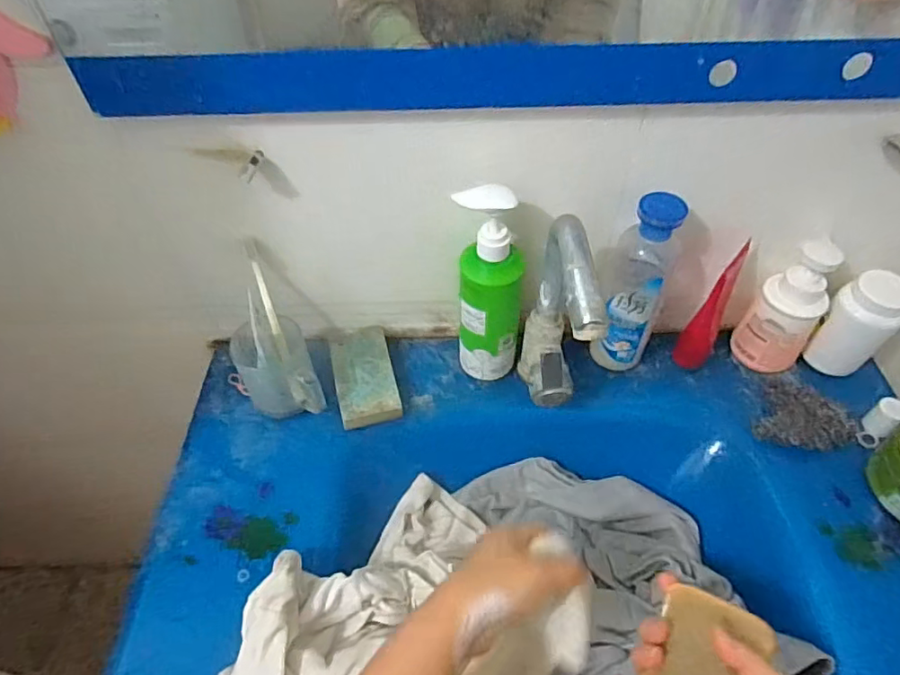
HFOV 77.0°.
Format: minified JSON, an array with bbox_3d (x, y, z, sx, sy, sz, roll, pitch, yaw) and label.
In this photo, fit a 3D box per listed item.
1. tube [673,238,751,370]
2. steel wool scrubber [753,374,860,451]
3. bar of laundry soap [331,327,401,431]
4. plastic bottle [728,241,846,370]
[{"bbox_3d":[0.291,-0.027,0.626,0.035,0.163,0.051,31,57,24],"label":"tube"},{"bbox_3d":[0.380,0.090,0.614,0.088,0.029,0.098,-34,58,-25],"label":"steel wool scrubber"},{"bbox_3d":[-0.100,0.046,0.661,0.066,0.027,0.127,-12,51,-9],"label":"bar of laundry soap"},{"bbox_3d":[0.372,-0.029,0.626,0.072,0.161,0.061,36,59,27],"label":"plastic bottle"}]

